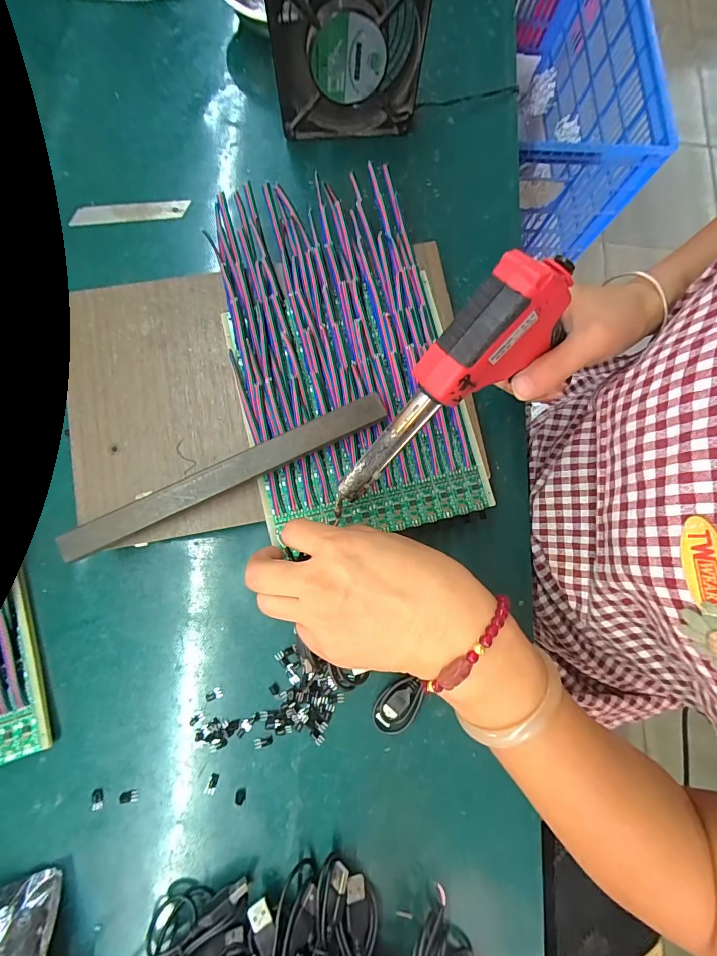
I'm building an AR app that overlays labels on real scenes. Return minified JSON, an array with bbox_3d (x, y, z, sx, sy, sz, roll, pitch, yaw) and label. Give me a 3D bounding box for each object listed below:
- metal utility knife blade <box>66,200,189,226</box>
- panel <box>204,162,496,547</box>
[{"bbox_3d":[-0.201,-0.235,0.356,0.097,0.004,0.017,-9,91,-6],"label":"metal utility knife blade"},{"bbox_3d":[-0.012,-0.097,0.306,0.163,0.024,0.280,-15,80,-4],"label":"panel"}]

